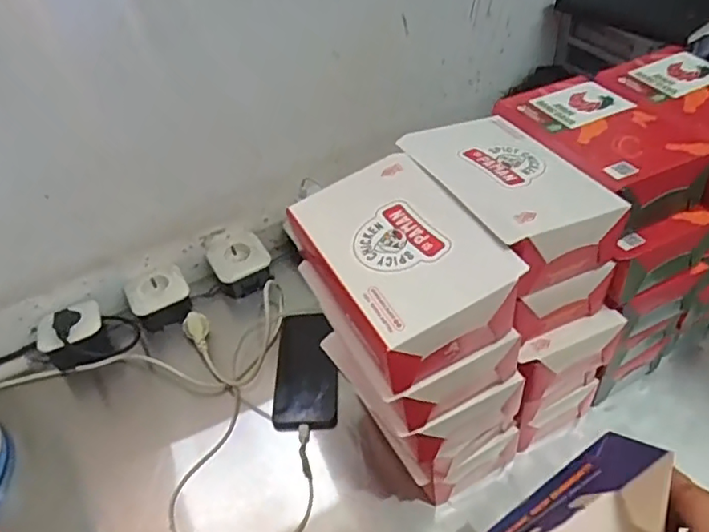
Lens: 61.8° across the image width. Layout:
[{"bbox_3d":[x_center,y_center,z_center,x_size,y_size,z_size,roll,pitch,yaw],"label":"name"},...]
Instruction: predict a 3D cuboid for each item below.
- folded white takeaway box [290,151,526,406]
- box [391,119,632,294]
[{"bbox_3d":[0.036,0.002,0.481,0.122,0.081,0.181,-24,46,-17],"label":"folded white takeaway box"},{"bbox_3d":[0.135,-0.065,0.528,0.125,0.066,0.179,-23,46,-16],"label":"box"}]

